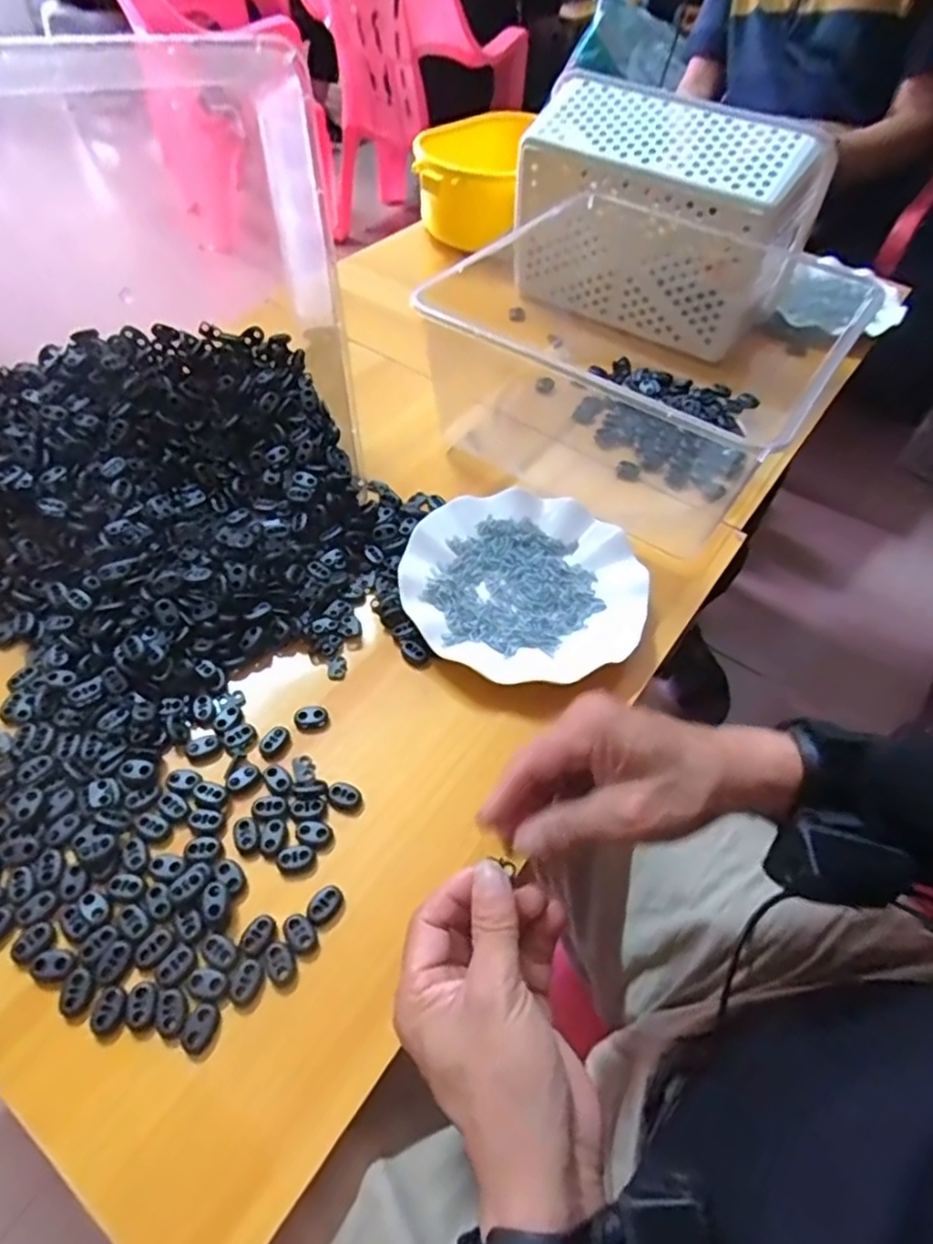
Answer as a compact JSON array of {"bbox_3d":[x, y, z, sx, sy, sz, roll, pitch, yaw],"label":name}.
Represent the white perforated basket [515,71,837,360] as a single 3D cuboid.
[{"bbox_3d":[0.204,-0.425,0.703,0.282,0.193,0.133,29,57,17],"label":"white perforated basket"}]

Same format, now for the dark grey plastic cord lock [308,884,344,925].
[{"bbox_3d":[-0.080,0.159,0.368,0.015,0.008,0.021,37,60,22],"label":"dark grey plastic cord lock"}]

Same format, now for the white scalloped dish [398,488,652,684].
[{"bbox_3d":[0.045,-0.029,0.504,0.179,0.027,0.177,1,53,-2],"label":"white scalloped dish"}]

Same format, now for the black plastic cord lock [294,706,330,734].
[{"bbox_3d":[-0.103,0.065,0.436,0.022,0.008,0.019,-11,54,-11],"label":"black plastic cord lock"}]

